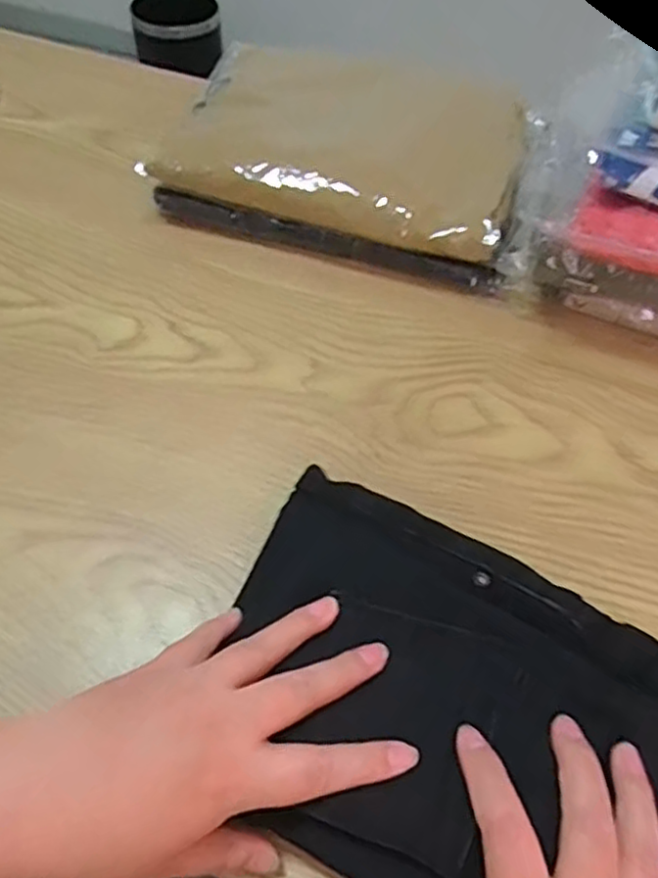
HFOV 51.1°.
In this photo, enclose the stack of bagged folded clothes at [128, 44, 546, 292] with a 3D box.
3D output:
[{"bbox_3d":[0.025,-0.230,0.556,0.287,0.061,0.211,16,56,8],"label":"stack of bagged folded clothes"}]

